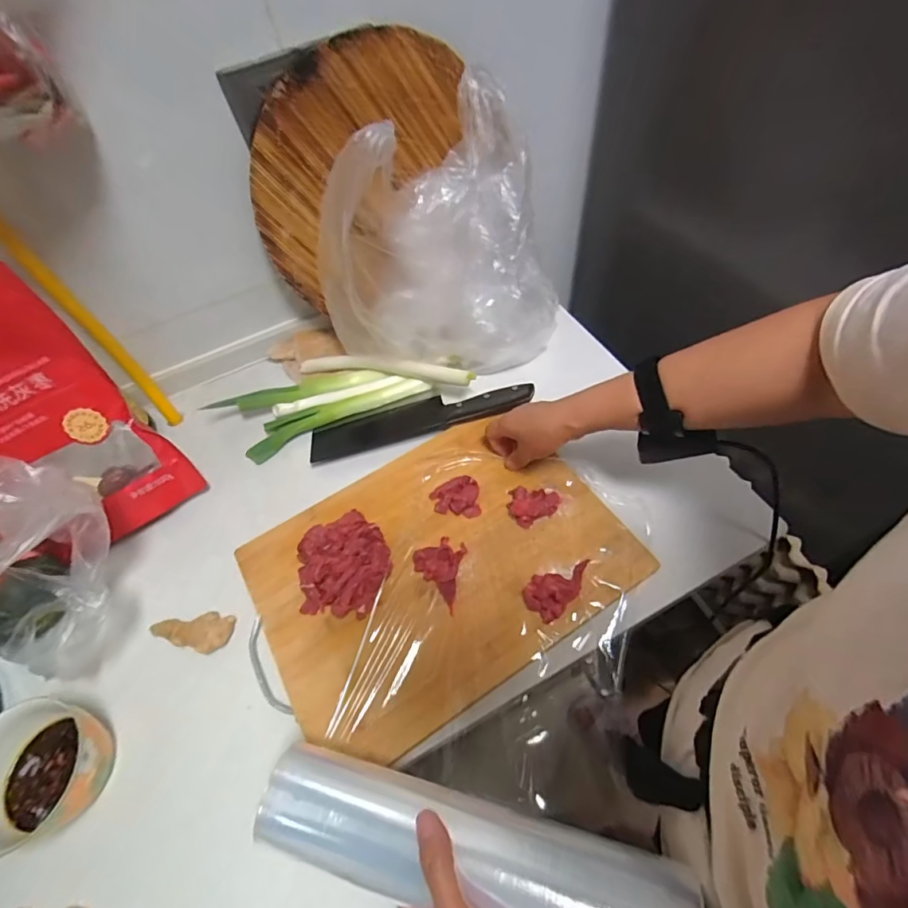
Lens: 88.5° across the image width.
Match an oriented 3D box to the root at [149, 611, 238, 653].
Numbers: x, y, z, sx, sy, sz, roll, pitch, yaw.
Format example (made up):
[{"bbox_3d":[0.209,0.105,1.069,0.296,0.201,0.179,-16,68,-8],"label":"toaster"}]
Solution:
[{"bbox_3d":[-0.280,0.181,0.491,0.091,0.023,0.040,10,61,10],"label":"root"}]

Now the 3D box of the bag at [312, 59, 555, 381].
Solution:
[{"bbox_3d":[-0.025,-0.257,0.567,0.274,0.292,0.183,-9,57,0],"label":"bag"}]

